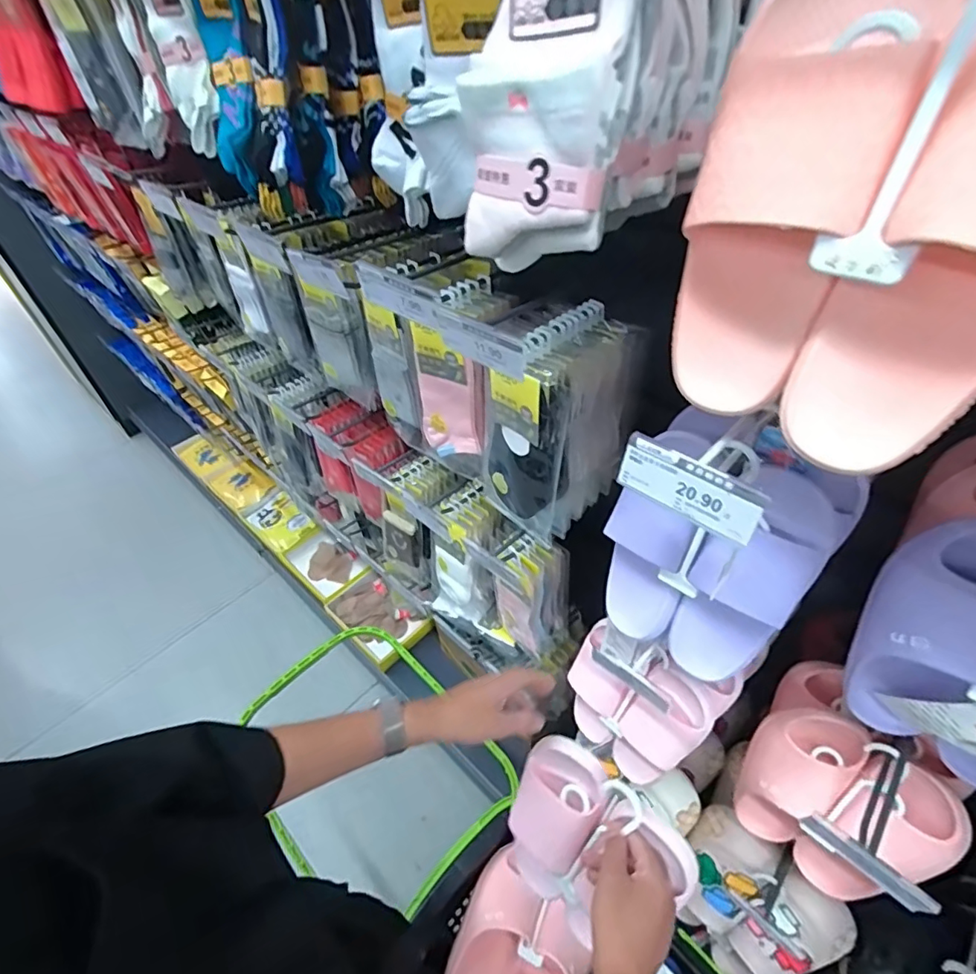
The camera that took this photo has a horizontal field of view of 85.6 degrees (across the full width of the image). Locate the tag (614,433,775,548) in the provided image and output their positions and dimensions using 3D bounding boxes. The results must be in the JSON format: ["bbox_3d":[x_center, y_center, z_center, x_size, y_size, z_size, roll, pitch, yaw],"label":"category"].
[{"bbox_3d":[0.139,0.002,0.369,0.099,0.042,0.004,32,38,30],"label":"tag"}]

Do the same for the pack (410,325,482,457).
[{"bbox_3d":[-0.048,-0.107,0.652,0.093,0.175,0.015,28,53,27],"label":"pack"}]

